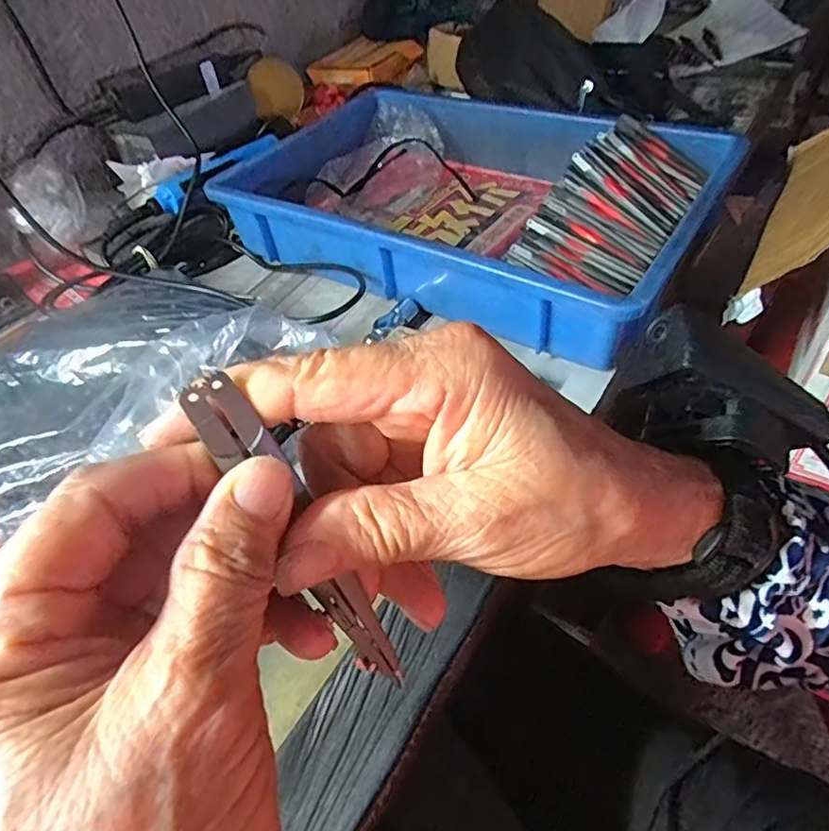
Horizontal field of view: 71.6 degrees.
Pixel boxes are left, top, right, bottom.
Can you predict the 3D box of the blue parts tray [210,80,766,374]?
[{"bbox_3d":[0.047,-0.218,0.574,0.453,0.080,0.301,24,53,27],"label":"blue parts tray"}]

